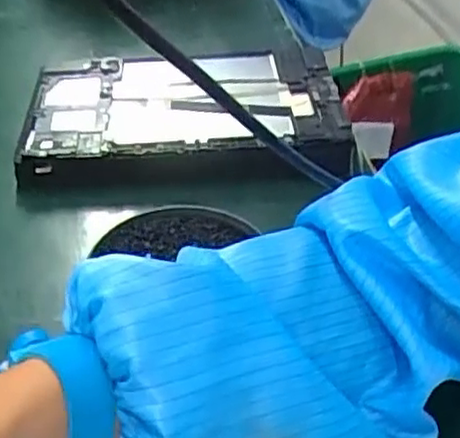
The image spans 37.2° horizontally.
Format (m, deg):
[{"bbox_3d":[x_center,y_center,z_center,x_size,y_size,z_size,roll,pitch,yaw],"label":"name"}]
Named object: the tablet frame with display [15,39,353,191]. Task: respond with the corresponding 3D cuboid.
[{"bbox_3d":[-0.031,-0.081,0.536,0.248,0.038,0.140,-3,40,-2],"label":"tablet frame with display"}]

